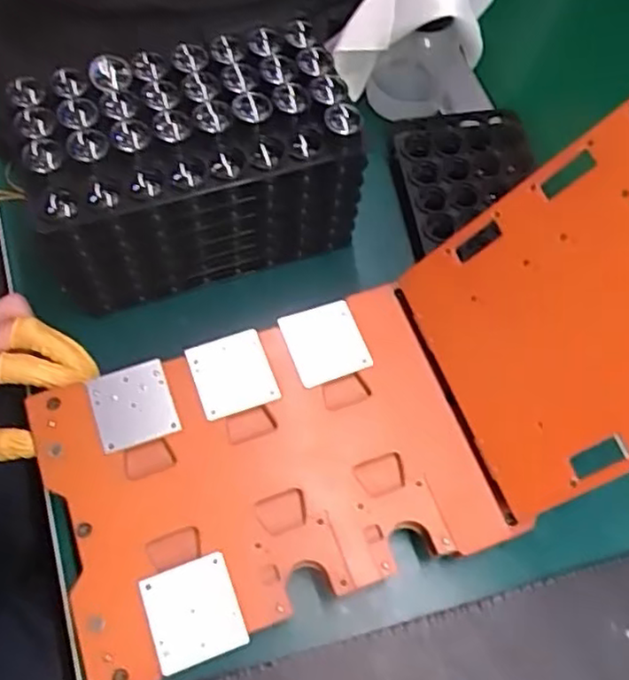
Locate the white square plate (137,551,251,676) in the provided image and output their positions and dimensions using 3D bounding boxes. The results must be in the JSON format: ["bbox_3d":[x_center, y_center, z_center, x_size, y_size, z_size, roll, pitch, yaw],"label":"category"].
[{"bbox_3d":[-0.062,0.140,0.353,0.045,0.004,0.047,-18,67,-11],"label":"white square plate"}]

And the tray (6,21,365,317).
[{"bbox_3d":[-0.076,-0.103,0.441,0.193,0.126,0.099,-15,66,-10],"label":"tray"}]

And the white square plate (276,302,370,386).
[{"bbox_3d":[0.006,0.001,0.424,0.045,0.005,0.049,-19,67,-12],"label":"white square plate"}]

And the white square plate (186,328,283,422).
[{"bbox_3d":[-0.049,0.020,0.412,0.045,0.005,0.048,-18,67,-12],"label":"white square plate"}]

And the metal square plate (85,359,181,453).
[{"bbox_3d":[-0.105,0.039,0.400,0.044,0.005,0.045,-18,67,-11],"label":"metal square plate"}]

